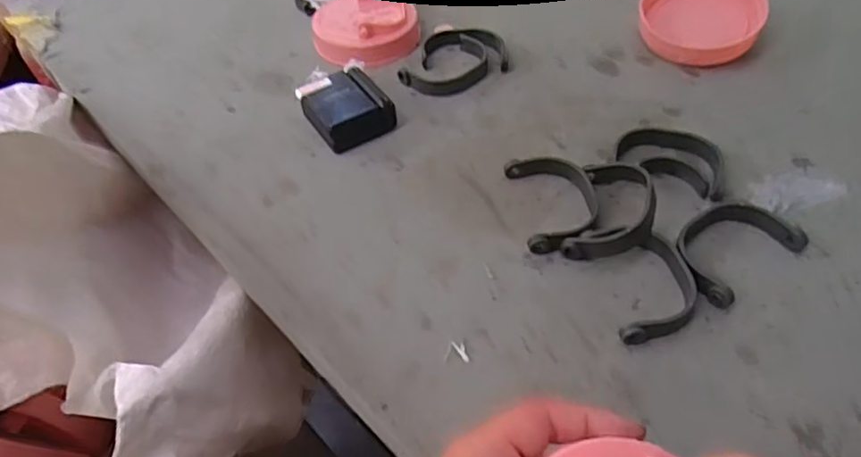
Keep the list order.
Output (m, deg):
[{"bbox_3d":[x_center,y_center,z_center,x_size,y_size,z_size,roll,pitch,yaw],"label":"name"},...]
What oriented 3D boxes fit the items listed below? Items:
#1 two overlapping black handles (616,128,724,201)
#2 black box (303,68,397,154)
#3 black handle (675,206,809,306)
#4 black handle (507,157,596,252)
[{"bbox_3d":[0.167,-0.050,0.423,0.077,0.019,0.033,26,57,25],"label":"two overlapping black handles"},{"bbox_3d":[-0.064,-0.092,0.469,0.057,0.028,0.061,-27,52,-17],"label":"black box"},{"bbox_3d":[0.178,0.011,0.366,0.075,0.016,0.053,-30,53,-19],"label":"black handle"},{"bbox_3d":[0.082,-0.018,0.401,0.050,0.014,0.076,-9,49,-2],"label":"black handle"}]

